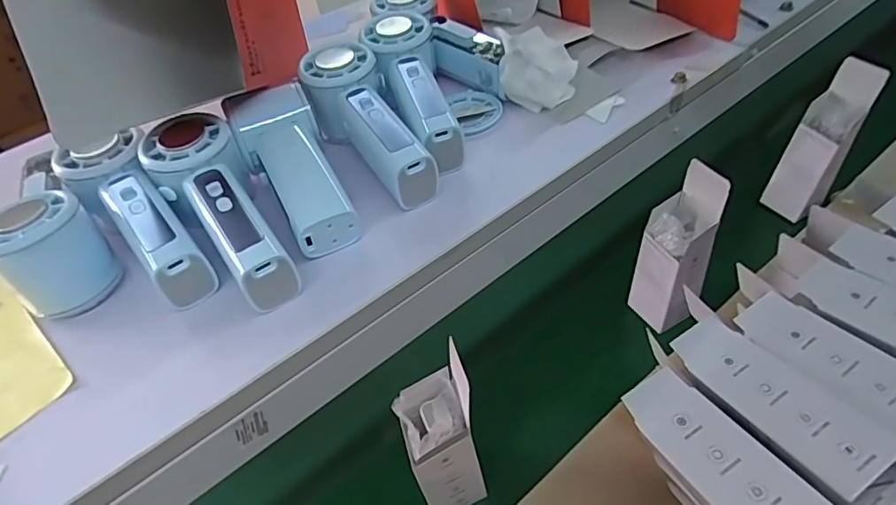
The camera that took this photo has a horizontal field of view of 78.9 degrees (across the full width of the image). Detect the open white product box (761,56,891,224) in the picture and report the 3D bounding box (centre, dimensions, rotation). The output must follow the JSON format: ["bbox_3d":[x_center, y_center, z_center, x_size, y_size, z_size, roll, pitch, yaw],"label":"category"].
[{"bbox_3d":[0.602,-0.172,0.876,0.083,0.256,0.058,31,36,29],"label":"open white product box"}]

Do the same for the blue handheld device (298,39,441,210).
[{"bbox_3d":[-0.059,-0.094,0.390,0.057,0.053,0.151,-23,47,-14],"label":"blue handheld device"}]

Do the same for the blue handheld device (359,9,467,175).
[{"bbox_3d":[-0.021,-0.130,0.415,0.055,0.051,0.164,-20,46,-11],"label":"blue handheld device"}]

